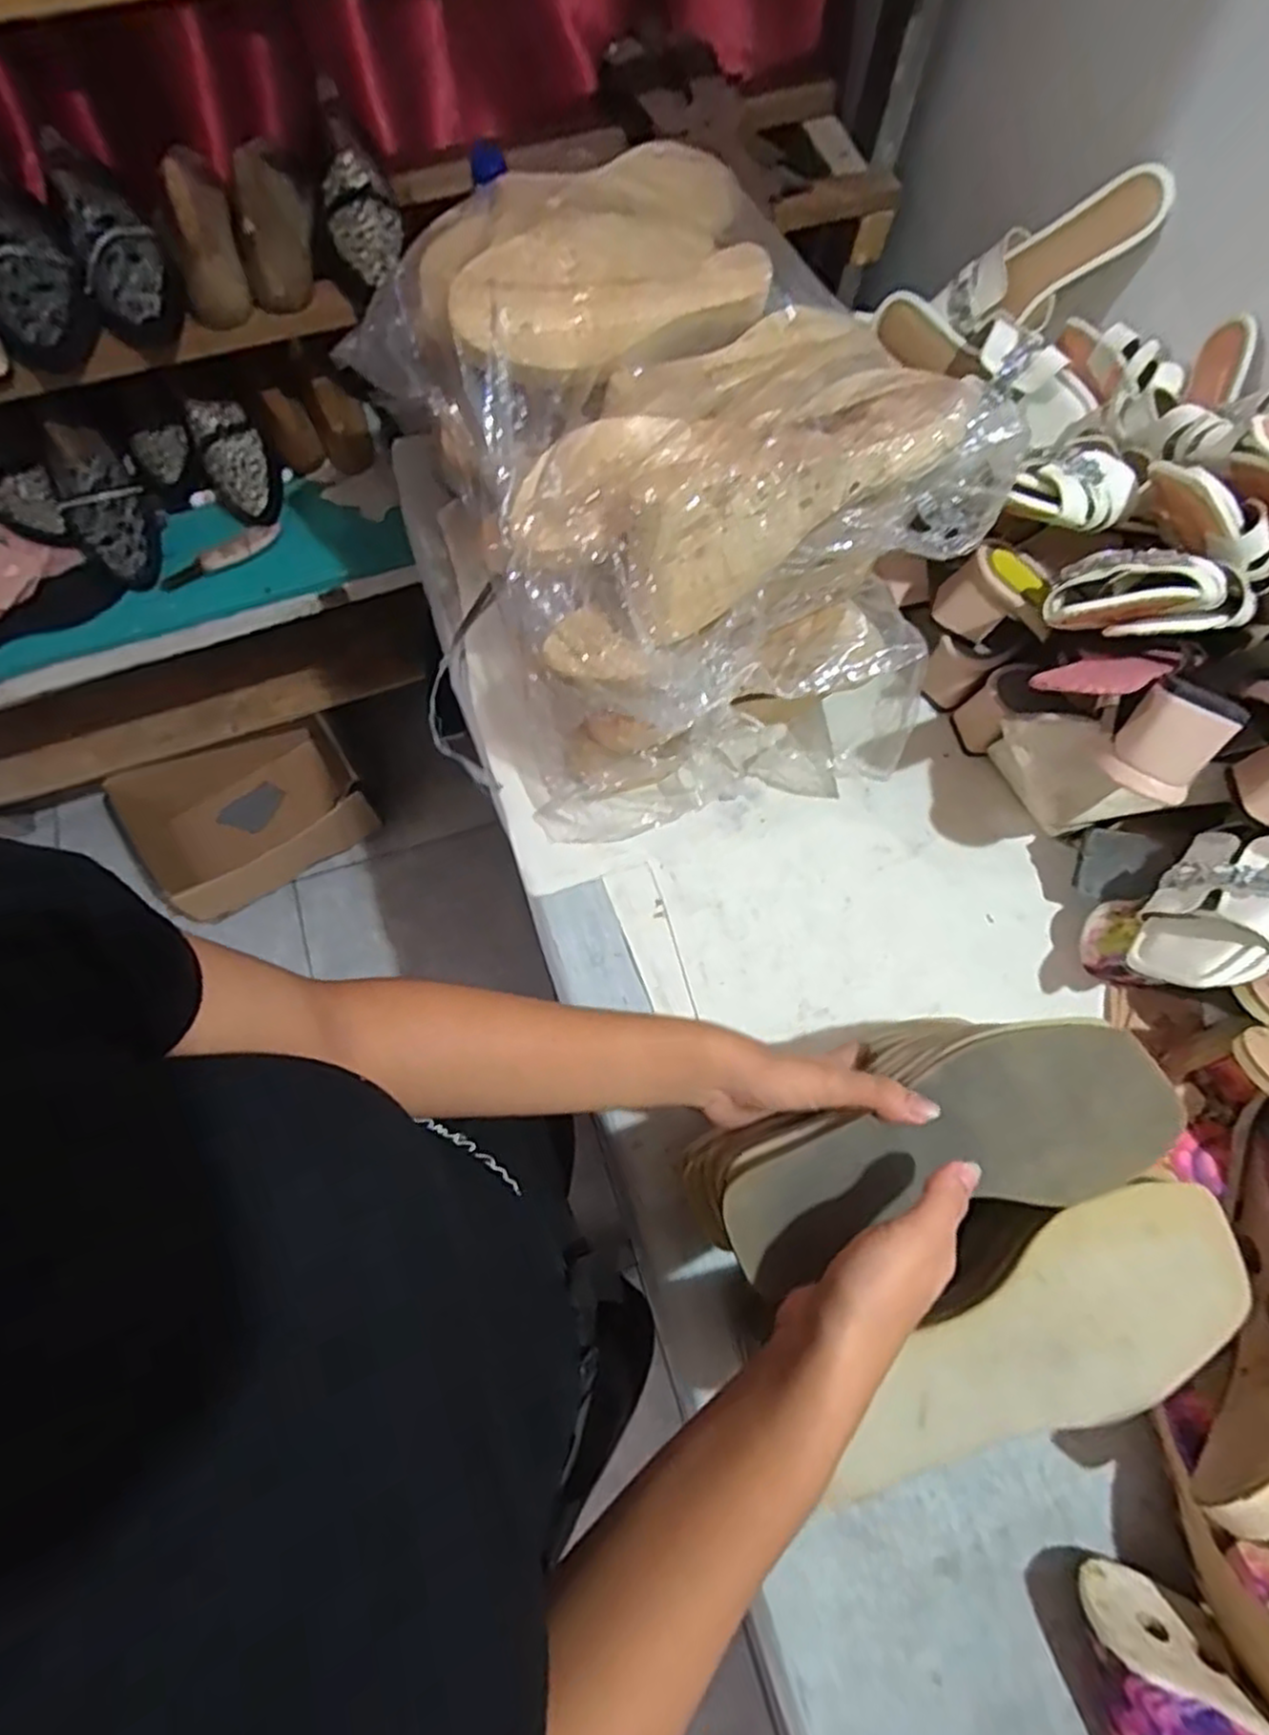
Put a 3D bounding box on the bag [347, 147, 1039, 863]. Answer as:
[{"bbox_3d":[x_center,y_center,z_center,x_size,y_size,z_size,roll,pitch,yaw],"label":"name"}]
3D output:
[{"bbox_3d":[0.014,-0.255,0.549,0.300,0.269,0.393,-19,72,-8],"label":"bag"}]

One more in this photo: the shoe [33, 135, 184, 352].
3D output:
[{"bbox_3d":[-0.484,-0.585,0.691,0.078,0.079,0.214,-27,73,-11],"label":"shoe"}]

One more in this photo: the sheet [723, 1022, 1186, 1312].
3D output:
[{"bbox_3d":[0.160,0.143,0.374,0.236,0.008,0.079,-17,71,-9],"label":"sheet"}]

